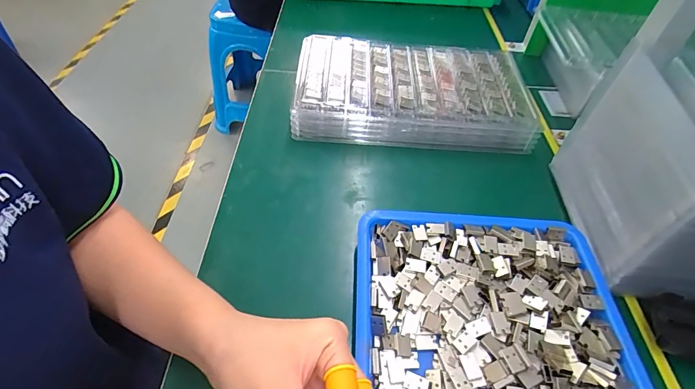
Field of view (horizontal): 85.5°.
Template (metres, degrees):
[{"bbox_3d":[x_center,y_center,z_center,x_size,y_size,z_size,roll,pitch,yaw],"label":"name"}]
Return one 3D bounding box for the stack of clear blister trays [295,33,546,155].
[{"bbox_3d":[0.082,-0.137,0.505,0.298,0.053,0.173,6,50,1],"label":"stack of clear blister trays"}]

